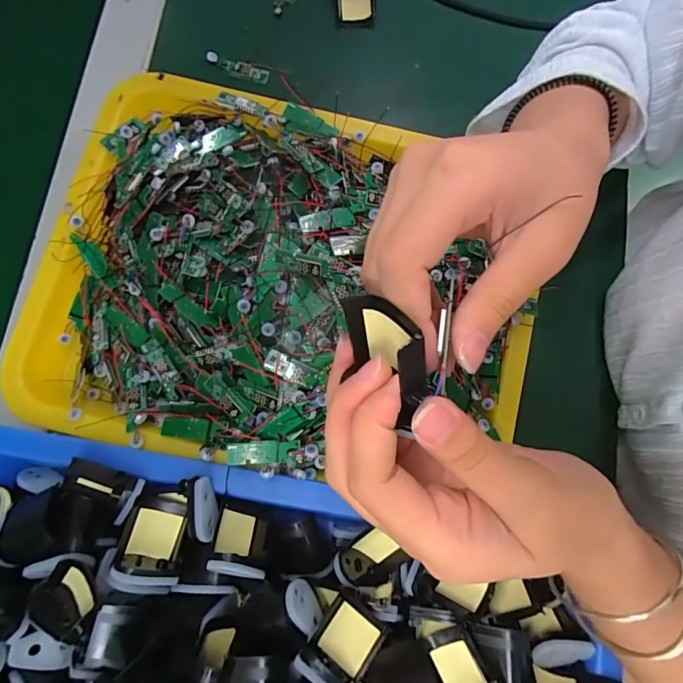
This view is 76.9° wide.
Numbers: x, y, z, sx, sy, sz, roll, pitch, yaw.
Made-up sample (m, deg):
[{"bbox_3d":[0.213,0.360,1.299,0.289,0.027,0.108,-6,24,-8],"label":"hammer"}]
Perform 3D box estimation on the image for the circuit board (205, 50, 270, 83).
[{"bbox_3d":[-0.085,-0.225,0.354,0.053,0.008,0.014,16,79,2],"label":"circuit board"}]

